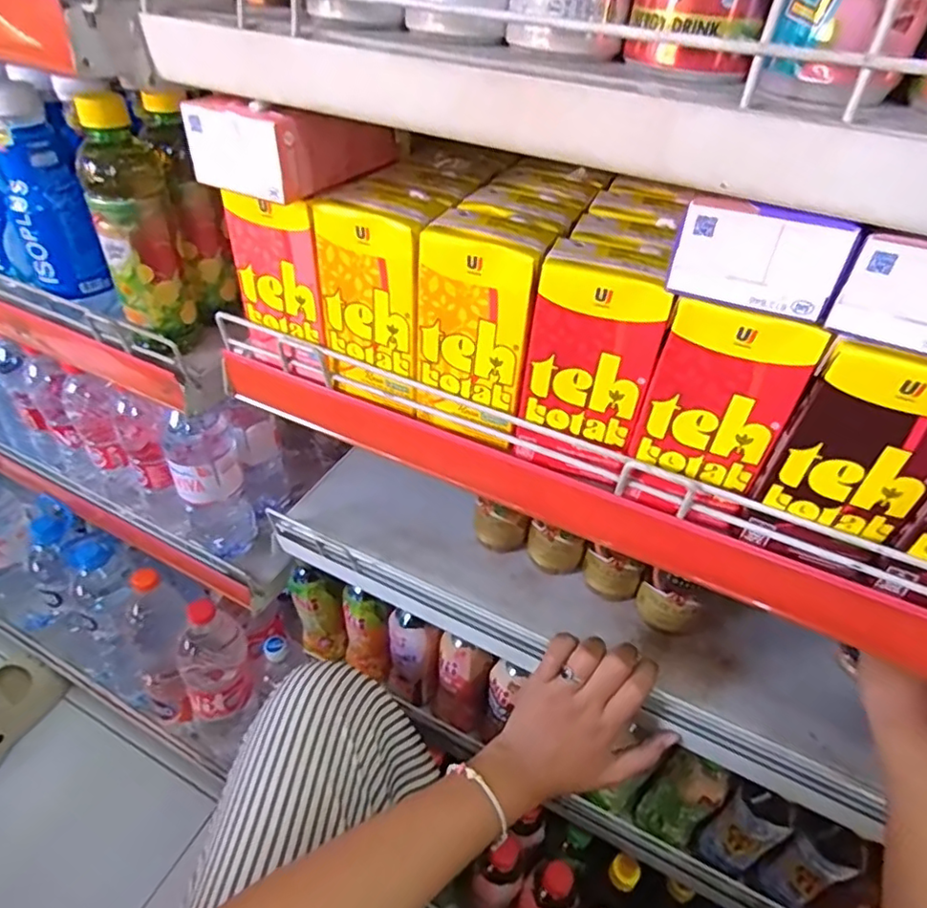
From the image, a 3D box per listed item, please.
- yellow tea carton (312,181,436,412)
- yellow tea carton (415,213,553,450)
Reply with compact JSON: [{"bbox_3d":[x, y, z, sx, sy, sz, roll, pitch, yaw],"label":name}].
[{"bbox_3d":[-0.049,-0.092,0.368,0.066,0.120,0.038,21,45,18],"label":"yellow tea carton"},{"bbox_3d":[0.009,-0.069,0.347,0.065,0.121,0.033,19,44,15],"label":"yellow tea carton"}]

